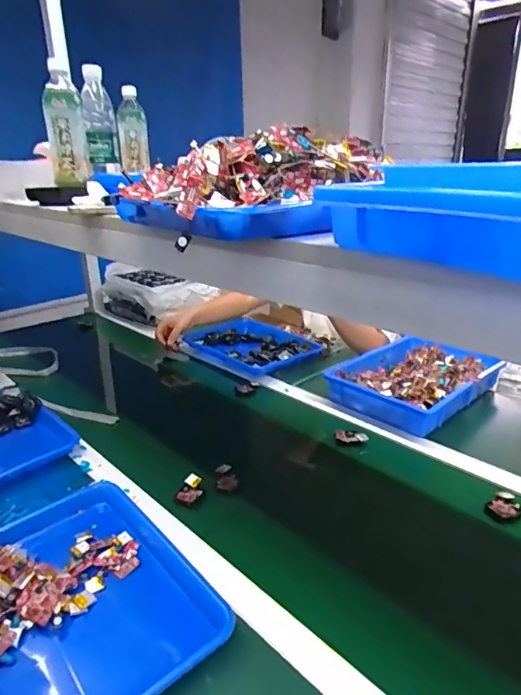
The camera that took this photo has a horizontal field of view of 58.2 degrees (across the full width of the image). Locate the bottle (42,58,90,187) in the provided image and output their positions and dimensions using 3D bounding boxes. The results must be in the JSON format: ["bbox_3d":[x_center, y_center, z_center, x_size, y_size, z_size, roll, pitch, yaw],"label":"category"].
[{"bbox_3d":[-0.330,-0.366,0.786,0.055,0.177,0.065,-4,21,-6],"label":"bottle"}]

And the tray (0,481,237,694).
[{"bbox_3d":[-0.218,0.297,0.551,0.268,0.052,0.342,-19,27,-38],"label":"tray"}]

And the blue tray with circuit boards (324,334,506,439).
[{"bbox_3d":[0.341,0.067,1.030,0.261,0.059,0.340,18,28,40],"label":"blue tray with circuit boards"}]

